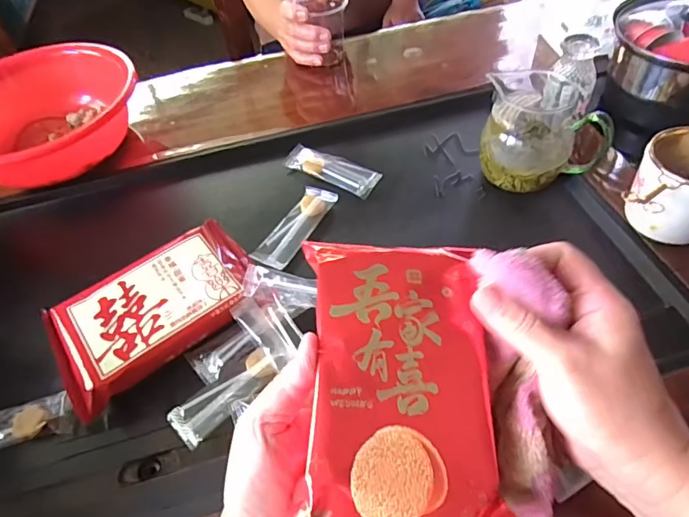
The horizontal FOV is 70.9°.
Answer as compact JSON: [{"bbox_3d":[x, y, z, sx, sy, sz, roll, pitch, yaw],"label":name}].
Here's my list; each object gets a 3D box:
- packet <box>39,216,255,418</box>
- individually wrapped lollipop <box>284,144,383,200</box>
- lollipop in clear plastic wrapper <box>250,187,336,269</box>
[{"bbox_3d":[-0.162,0.041,0.419,0.172,0.030,0.105,-32,52,-20],"label":"packet"},{"bbox_3d":[-0.015,-0.100,0.541,0.113,0.005,0.037,25,56,26],"label":"individually wrapped lollipop"},{"bbox_3d":[-0.051,-0.033,0.482,0.043,0.011,0.116,16,52,20],"label":"lollipop in clear plastic wrapper"}]

